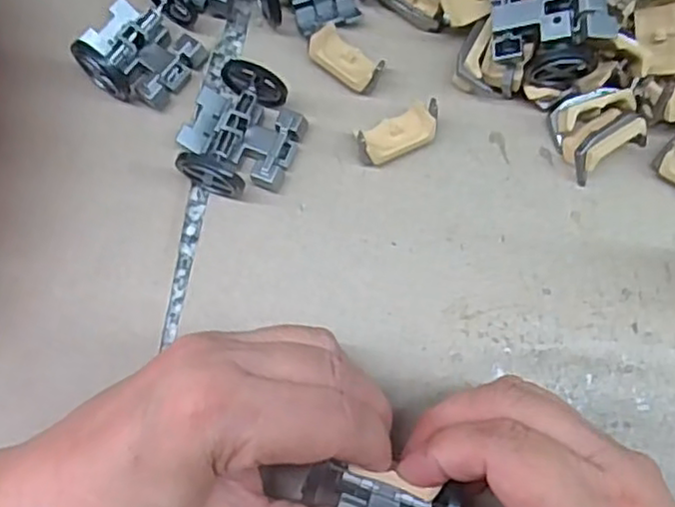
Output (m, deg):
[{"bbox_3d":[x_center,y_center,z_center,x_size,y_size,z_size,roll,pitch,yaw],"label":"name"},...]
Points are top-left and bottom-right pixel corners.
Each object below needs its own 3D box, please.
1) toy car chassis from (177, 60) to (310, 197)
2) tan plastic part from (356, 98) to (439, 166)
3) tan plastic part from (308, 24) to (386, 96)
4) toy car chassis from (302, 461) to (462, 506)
[{"bbox_3d":[-0.039,-0.048,0.278,0.045,0.019,0.052,21,74,5],"label":"toy car chassis"},{"bbox_3d":[0.024,-0.049,0.281,0.036,0.017,0.017,-27,76,-9],"label":"tan plastic part"},{"bbox_3d":[0.003,-0.082,0.291,0.033,0.015,0.016,43,77,11],"label":"tan plastic part"},{"bbox_3d":[0.013,0.078,0.216,0.048,0.013,0.017,12,73,7],"label":"toy car chassis"}]

